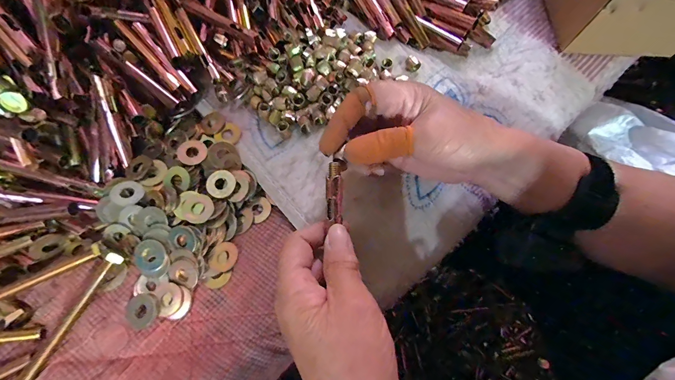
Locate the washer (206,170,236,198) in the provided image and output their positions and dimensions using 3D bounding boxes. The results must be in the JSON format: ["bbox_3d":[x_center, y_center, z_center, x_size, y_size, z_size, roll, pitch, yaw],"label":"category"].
[{"bbox_3d":[-0.100,-0.005,0.259,0.024,0.004,0.023,3,77,-15],"label":"washer"}]

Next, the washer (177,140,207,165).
[{"bbox_3d":[-0.129,-0.034,0.266,0.025,0.004,0.025,0,68,-1],"label":"washer"}]

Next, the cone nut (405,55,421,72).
[{"bbox_3d":[0.076,-0.128,0.307,0.011,0.012,0.014,-39,74,-13],"label":"cone nut"}]

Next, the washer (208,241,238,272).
[{"bbox_3d":[-0.094,0.055,0.245,0.022,0.004,0.024,0,70,0],"label":"washer"}]

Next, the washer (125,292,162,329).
[{"bbox_3d":[-0.150,0.092,0.230,0.025,0.004,0.024,0,70,0],"label":"washer"}]

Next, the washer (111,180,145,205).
[{"bbox_3d":[-0.176,0.002,0.250,0.022,0.004,0.023,12,57,-20],"label":"washer"}]

